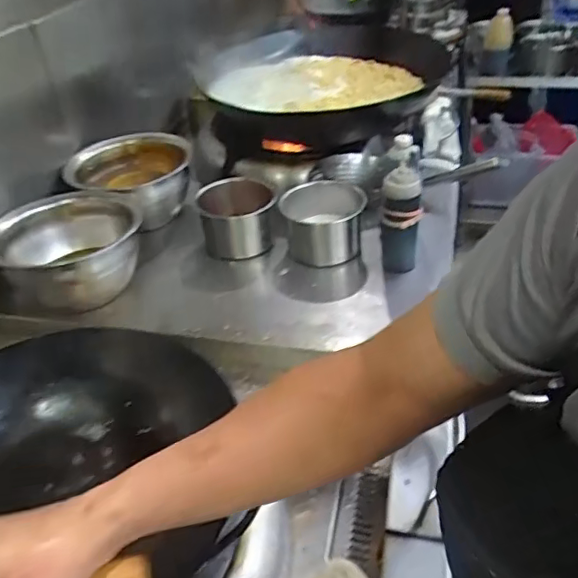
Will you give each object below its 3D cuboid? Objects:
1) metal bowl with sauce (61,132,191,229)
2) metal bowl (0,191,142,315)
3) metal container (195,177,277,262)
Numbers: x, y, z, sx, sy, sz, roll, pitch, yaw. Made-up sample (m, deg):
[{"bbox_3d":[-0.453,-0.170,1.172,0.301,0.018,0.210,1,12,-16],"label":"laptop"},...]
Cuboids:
[{"bbox_3d":[-0.378,-0.253,1.382,0.294,0.153,0.280,-14,38,-9],"label":"metal bowl with sauce"},{"bbox_3d":[-0.430,-0.075,1.117,0.268,0.132,0.269,-4,37,3],"label":"metal bowl"},{"bbox_3d":[-0.115,-0.156,1.261,0.167,0.127,0.169,-12,38,-7],"label":"metal container"}]

